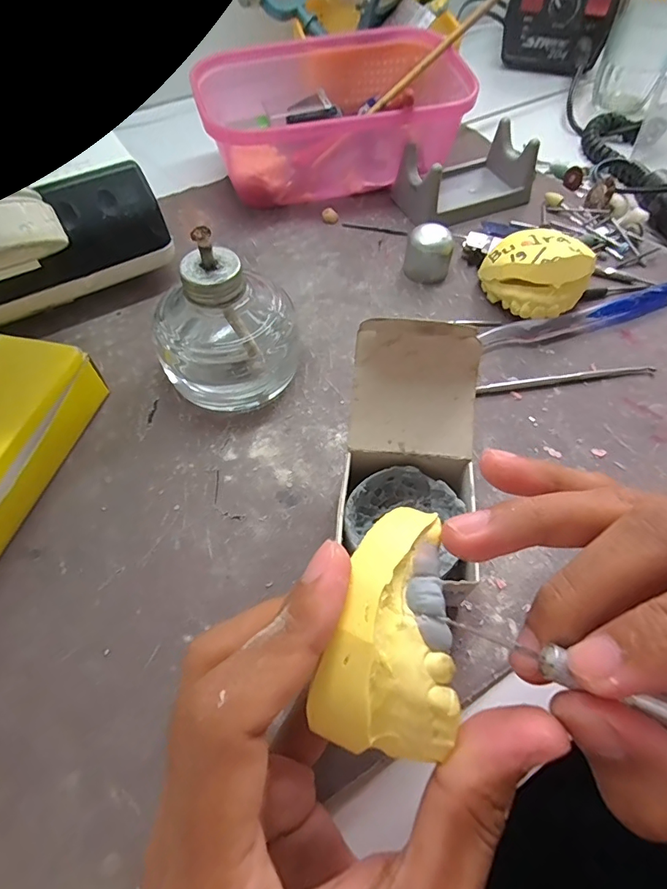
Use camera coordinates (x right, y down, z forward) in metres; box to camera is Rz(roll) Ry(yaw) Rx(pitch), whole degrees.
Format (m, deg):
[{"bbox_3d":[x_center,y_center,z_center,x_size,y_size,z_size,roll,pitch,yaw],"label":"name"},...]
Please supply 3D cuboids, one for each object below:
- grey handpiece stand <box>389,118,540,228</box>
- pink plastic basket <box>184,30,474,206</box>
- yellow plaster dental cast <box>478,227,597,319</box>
[{"bbox_3d":[0.098,-0.203,0.347,0.096,0.038,0.056,-26,62,-15],"label":"grey handpiece stand"},{"bbox_3d":[0.004,-0.246,0.355,0.183,0.069,0.113,-17,60,-10],"label":"pink plastic basket"},{"bbox_3d":[0.125,-0.106,0.286,0.053,0.039,0.059,-35,65,-19],"label":"yellow plaster dental cast"}]

